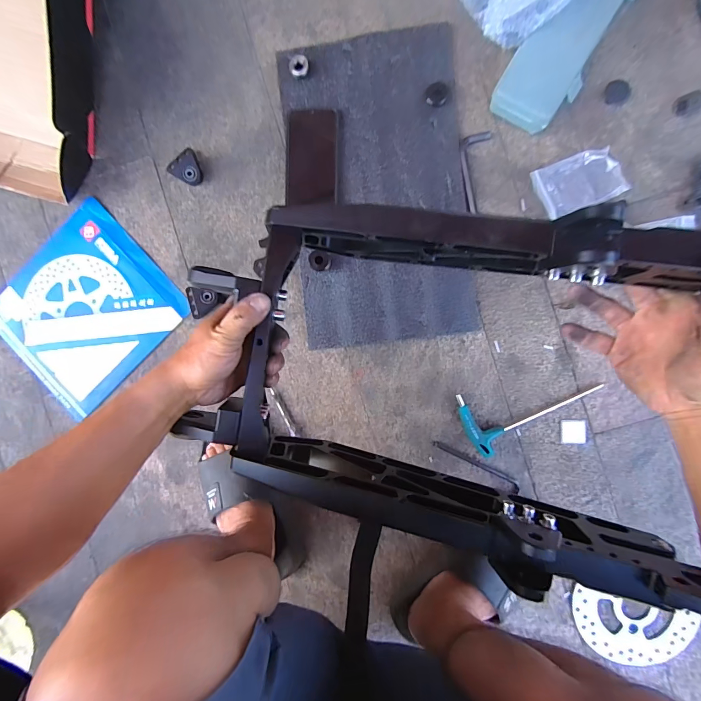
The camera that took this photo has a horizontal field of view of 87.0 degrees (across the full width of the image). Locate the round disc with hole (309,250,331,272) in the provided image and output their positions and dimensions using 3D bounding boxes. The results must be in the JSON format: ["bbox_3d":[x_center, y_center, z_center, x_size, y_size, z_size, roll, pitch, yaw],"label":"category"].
[{"bbox_3d":[-0.045,-0.130,0.536,0.029,0.027,0.027,0,92,4],"label":"round disc with hole"}]

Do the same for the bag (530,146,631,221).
[{"bbox_3d":[0.320,-0.236,0.520,0.111,0.014,0.074,-18,91,5],"label":"bag"}]

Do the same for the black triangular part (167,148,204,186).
[{"bbox_3d":[-0.246,-0.276,0.558,0.051,0.024,0.047,42,94,2],"label":"black triangular part"}]

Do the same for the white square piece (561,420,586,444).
[{"bbox_3d":[0.324,0.118,0.536,0.033,0.004,0.035,-6,92,5],"label":"white square piece"}]

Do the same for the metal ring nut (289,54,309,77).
[{"bbox_3d":[-0.075,-0.414,0.537,0.028,0.013,0.030,-2,92,4],"label":"metal ring nut"}]

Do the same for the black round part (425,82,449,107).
[{"bbox_3d":[0.122,-0.360,0.523,0.029,0.015,0.029,0,92,4],"label":"black round part"}]

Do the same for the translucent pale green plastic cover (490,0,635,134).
[{"bbox_3d":[0.299,-0.430,0.485,0.098,0.069,0.275,31,94,3],"label":"translucent pale green plastic cover"}]

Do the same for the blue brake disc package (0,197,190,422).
[{"bbox_3d":[-0.421,-0.064,0.583,0.264,0.012,0.249,-42,89,5],"label":"blue brake disc package"}]

